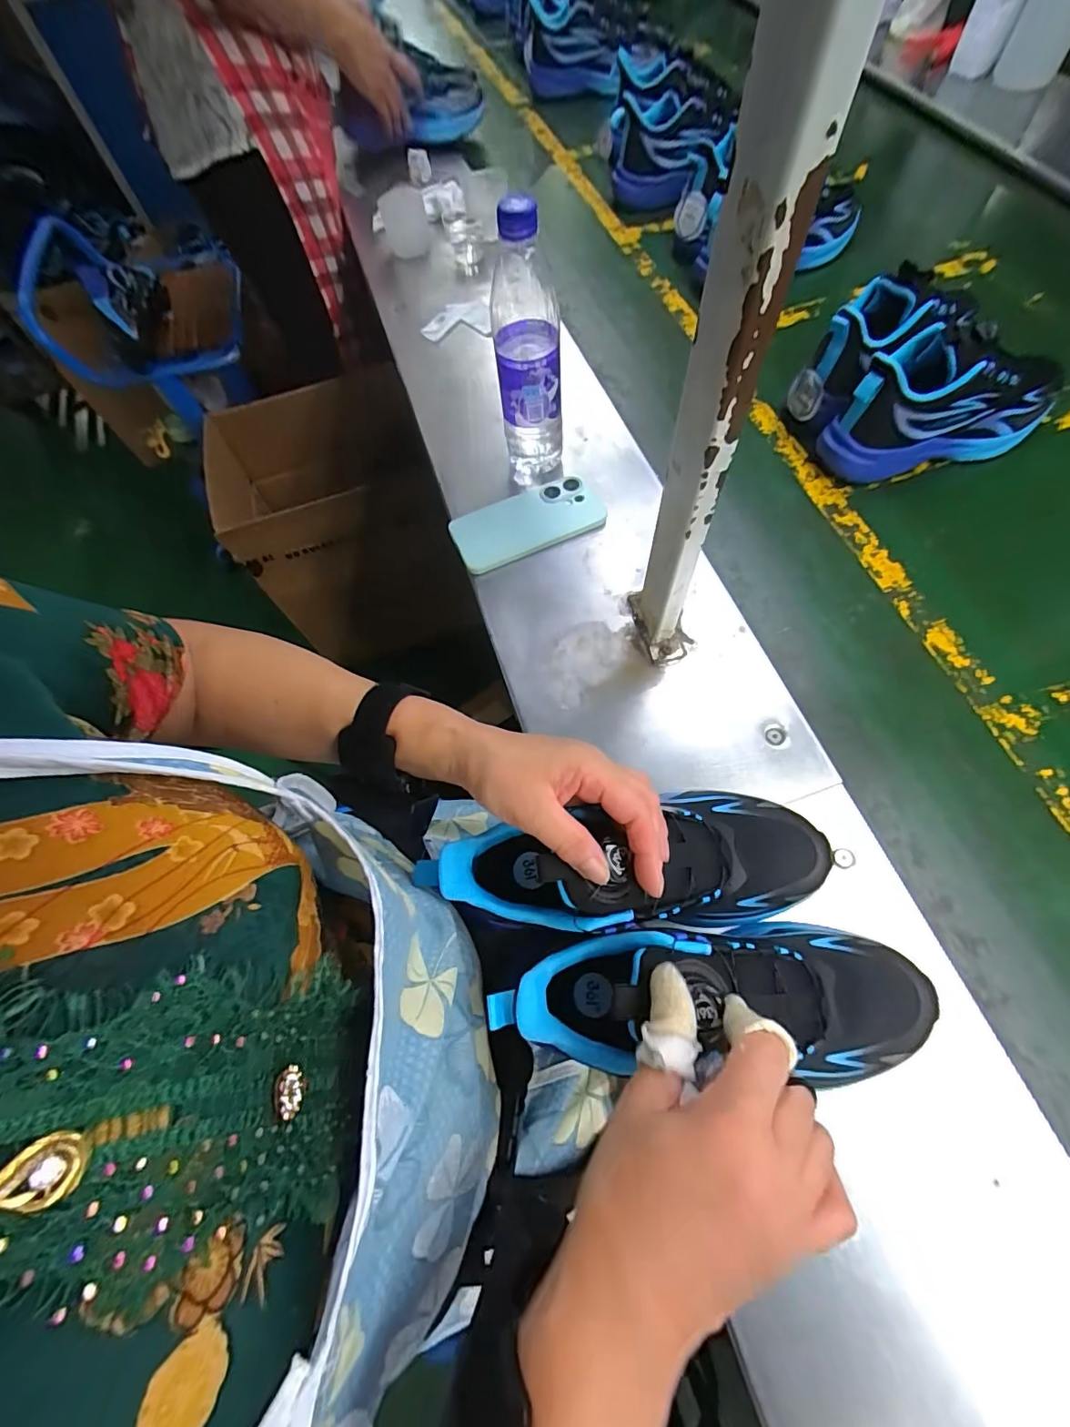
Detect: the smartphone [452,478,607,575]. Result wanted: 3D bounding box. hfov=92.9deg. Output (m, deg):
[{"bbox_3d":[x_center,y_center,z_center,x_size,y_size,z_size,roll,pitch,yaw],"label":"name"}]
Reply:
[{"bbox_3d":[-0.010,-0.209,0.554,0.160,0.013,0.081,-23,72,-4],"label":"smartphone"}]

